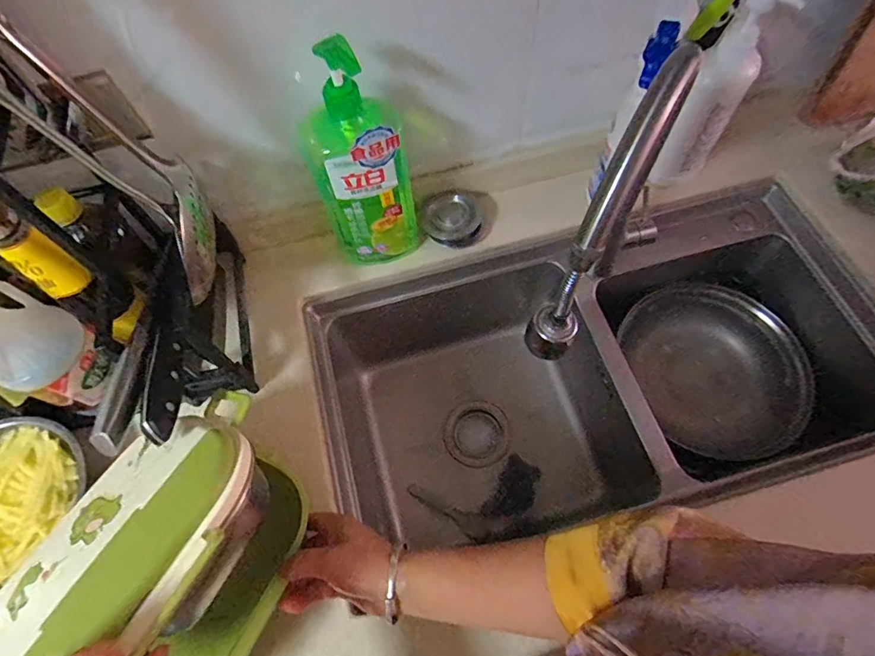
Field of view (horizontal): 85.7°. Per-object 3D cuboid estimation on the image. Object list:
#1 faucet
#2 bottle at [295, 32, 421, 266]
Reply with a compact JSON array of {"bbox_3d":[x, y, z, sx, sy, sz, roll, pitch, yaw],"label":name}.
[{"bbox_3d":[0.186,-0.114,0.457,0.041,0.299,0.274,35,71,18],"label":"faucet"},{"bbox_3d":[-0.085,-0.172,0.541,0.110,0.237,0.066,-18,64,-6],"label":"bottle"}]

